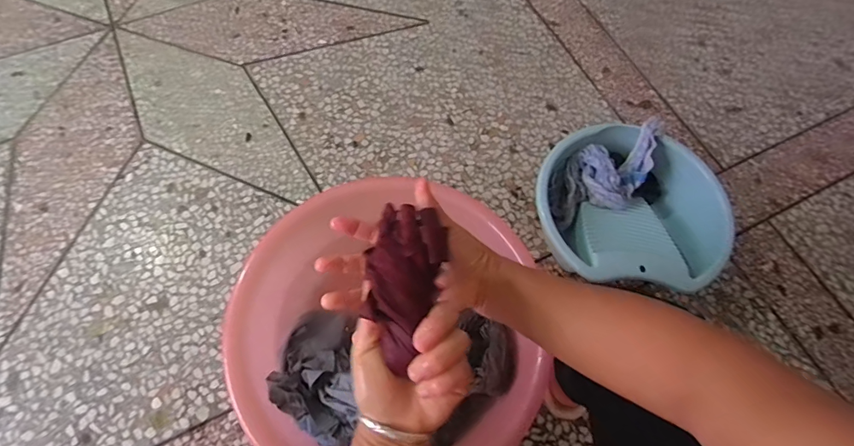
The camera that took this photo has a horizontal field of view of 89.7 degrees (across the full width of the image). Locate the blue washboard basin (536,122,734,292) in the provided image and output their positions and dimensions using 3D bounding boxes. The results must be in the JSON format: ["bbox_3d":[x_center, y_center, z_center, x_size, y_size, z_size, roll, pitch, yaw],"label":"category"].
[{"bbox_3d":[0.382,-0.021,0.847,0.337,0.139,0.314,1,67,-2],"label":"blue washboard basin"}]

